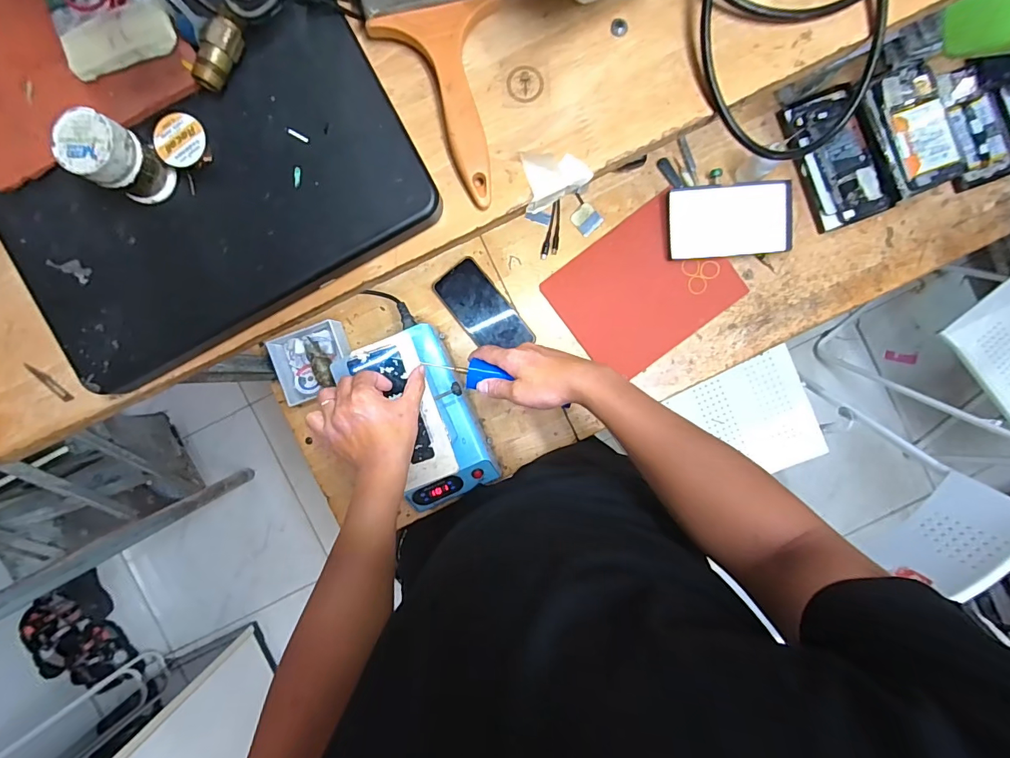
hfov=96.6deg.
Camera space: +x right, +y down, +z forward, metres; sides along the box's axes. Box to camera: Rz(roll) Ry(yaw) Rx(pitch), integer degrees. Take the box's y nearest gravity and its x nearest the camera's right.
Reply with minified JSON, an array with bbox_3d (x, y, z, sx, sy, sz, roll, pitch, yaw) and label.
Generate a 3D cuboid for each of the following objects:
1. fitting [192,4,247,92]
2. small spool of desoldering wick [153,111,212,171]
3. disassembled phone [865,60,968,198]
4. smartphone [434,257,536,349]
[{"bbox_3d":[-0.167,-0.193,0.264,0.016,0.013,0.044,26,92,0],"label":"fitting"},{"bbox_3d":[-0.189,-0.140,0.267,0.030,0.016,0.029,0,92,1],"label":"small spool of desoldering wick"},{"bbox_3d":[0.560,-0.342,0.613,0.081,0.016,0.161,-22,88,20],"label":"disassembled phone"},{"bbox_3d":[-0.035,-0.106,0.696,0.076,0.016,0.157,-39,91,2],"label":"smartphone"}]

